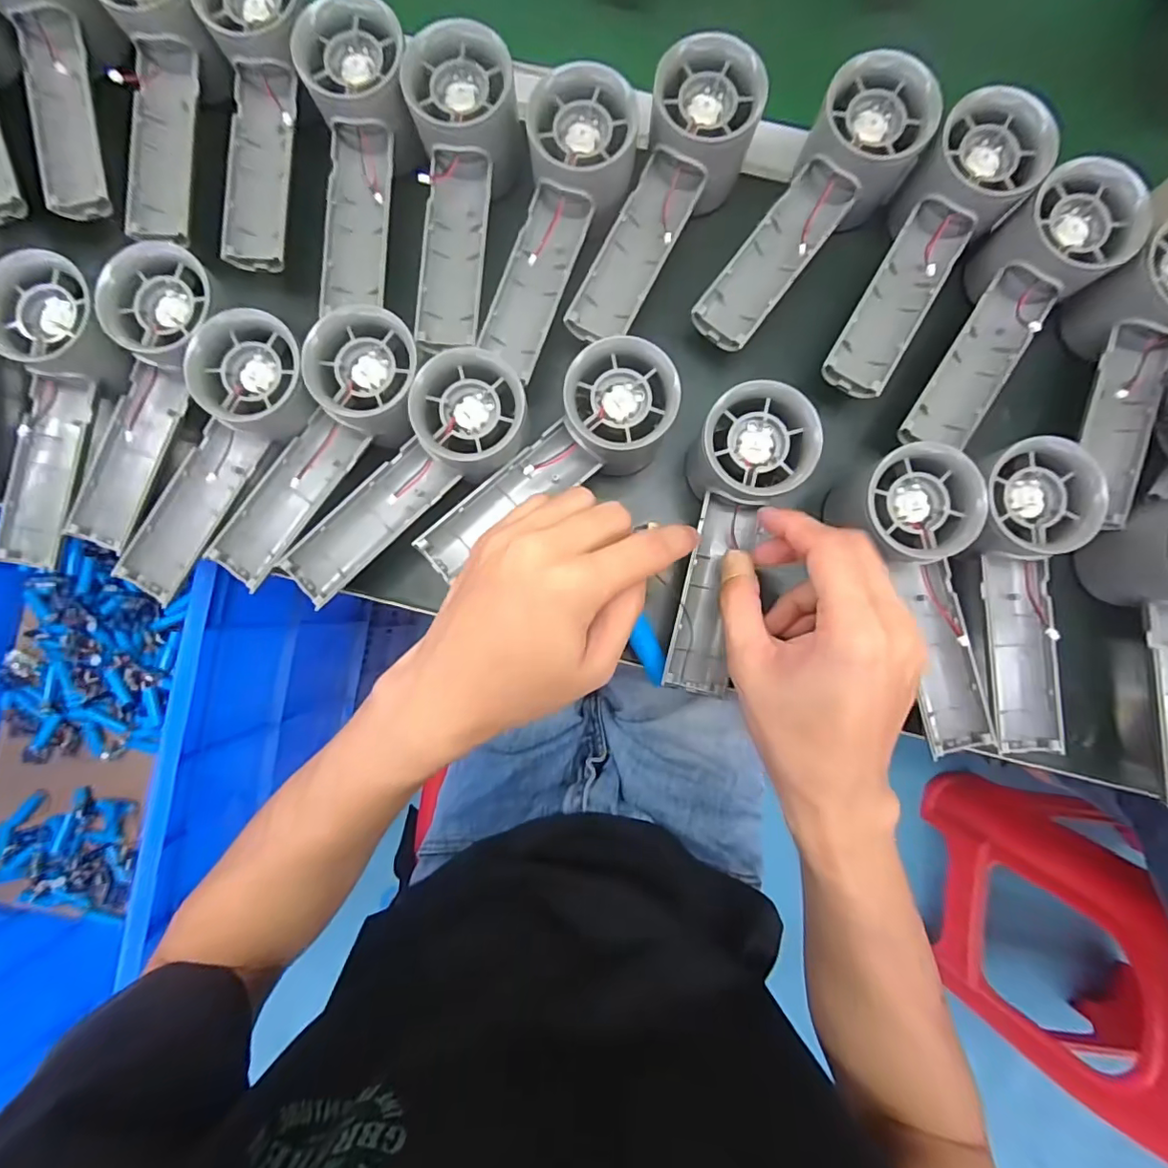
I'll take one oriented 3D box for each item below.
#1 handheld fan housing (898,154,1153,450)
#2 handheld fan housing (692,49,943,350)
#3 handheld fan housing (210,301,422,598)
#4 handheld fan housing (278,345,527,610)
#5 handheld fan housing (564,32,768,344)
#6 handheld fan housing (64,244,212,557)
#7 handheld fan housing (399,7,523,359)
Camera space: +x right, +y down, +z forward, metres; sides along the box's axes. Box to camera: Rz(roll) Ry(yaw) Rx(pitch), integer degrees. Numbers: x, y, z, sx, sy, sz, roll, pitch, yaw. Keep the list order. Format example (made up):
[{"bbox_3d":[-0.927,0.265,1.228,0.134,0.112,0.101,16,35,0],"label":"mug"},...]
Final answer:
[{"bbox_3d":[0.228,-0.140,0.290,0.058,0.040,0.155,28,100,2],"label":"handheld fan housing"},{"bbox_3d":[0.121,-0.198,0.294,0.056,0.043,0.153,39,101,2],"label":"handheld fan housing"},{"bbox_3d":[-0.140,-0.068,0.282,0.055,0.027,0.155,38,100,2],"label":"handheld fan housing"},{"bbox_3d":[-0.095,-0.055,0.284,0.156,0.028,0.054,-43,88,11],"label":"handheld fan housing"},{"bbox_3d":[0.041,-0.205,0.299,0.052,0.045,0.152,30,101,2],"label":"handheld fan housing"},{"bbox_3d":[-0.231,-0.095,0.285,0.051,0.030,0.157,21,100,1],"label":"handheld fan housing"},{"bbox_3d":[-0.069,-0.206,0.292,0.055,0.032,0.150,7,99,0],"label":"handheld fan housing"}]

